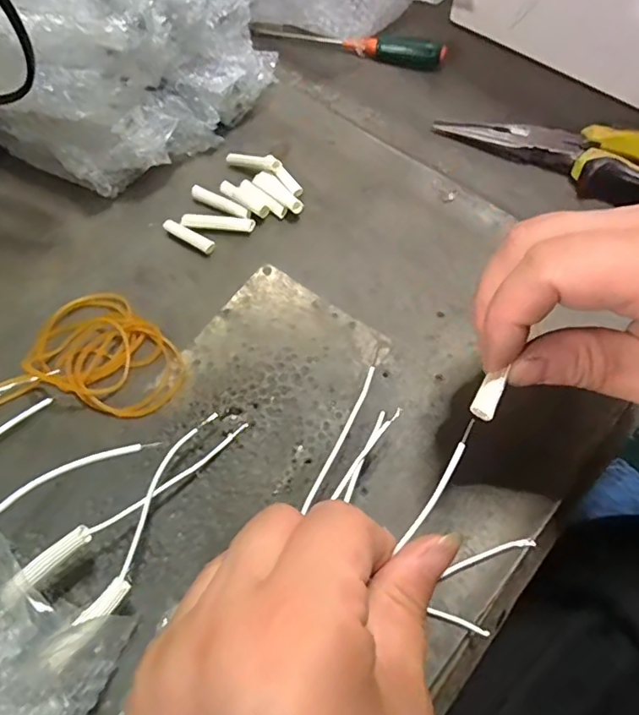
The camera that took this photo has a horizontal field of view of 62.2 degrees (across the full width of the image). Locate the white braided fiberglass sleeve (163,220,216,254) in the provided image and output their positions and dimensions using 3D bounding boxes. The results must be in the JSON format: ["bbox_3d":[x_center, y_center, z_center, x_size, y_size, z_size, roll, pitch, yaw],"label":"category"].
[{"bbox_3d":[-0.078,-0.072,0.314,0.035,0.005,0.009,30,66,17],"label":"white braided fiberglass sleeve"}]

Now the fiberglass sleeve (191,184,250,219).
[{"bbox_3d":[-0.061,-0.094,0.323,0.044,0.005,0.009,30,66,16],"label":"fiberglass sleeve"}]

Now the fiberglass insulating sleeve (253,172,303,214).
[{"bbox_3d":[-0.025,-0.100,0.325,0.011,0.011,0.041,-39,67,-18],"label":"fiberglass insulating sleeve"}]

